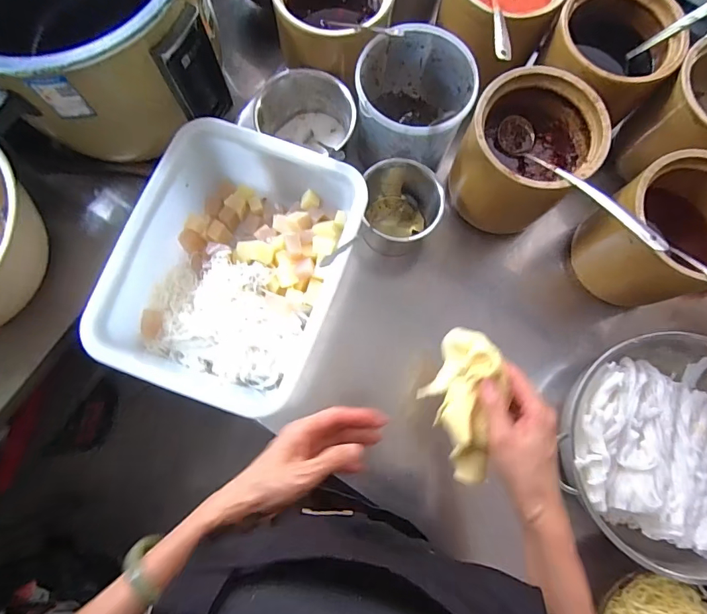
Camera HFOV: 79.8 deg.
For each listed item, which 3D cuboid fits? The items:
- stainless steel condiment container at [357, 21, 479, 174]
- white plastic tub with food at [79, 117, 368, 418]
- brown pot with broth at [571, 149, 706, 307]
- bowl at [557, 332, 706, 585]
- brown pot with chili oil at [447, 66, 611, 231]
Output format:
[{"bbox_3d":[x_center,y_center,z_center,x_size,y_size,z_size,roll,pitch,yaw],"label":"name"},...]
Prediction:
[{"bbox_3d":[0.078,-0.274,0.594,0.150,0.147,0.175,-1,79,-1],"label":"stainless steel condiment container"},{"bbox_3d":[-0.148,-0.061,0.565,0.263,0.105,0.348,22,79,4],"label":"white plastic tub with food"},{"bbox_3d":[0.408,-0.096,0.557,0.151,0.161,0.151,0,79,-1],"label":"brown pot with broth"},{"bbox_3d":[0.405,0.170,0.548,0.272,0.096,0.278,0,79,-1],"label":"bowl"},{"bbox_3d":[0.225,-0.203,0.572,0.152,0.150,0.156,0,79,-1],"label":"brown pot with chili oil"}]

